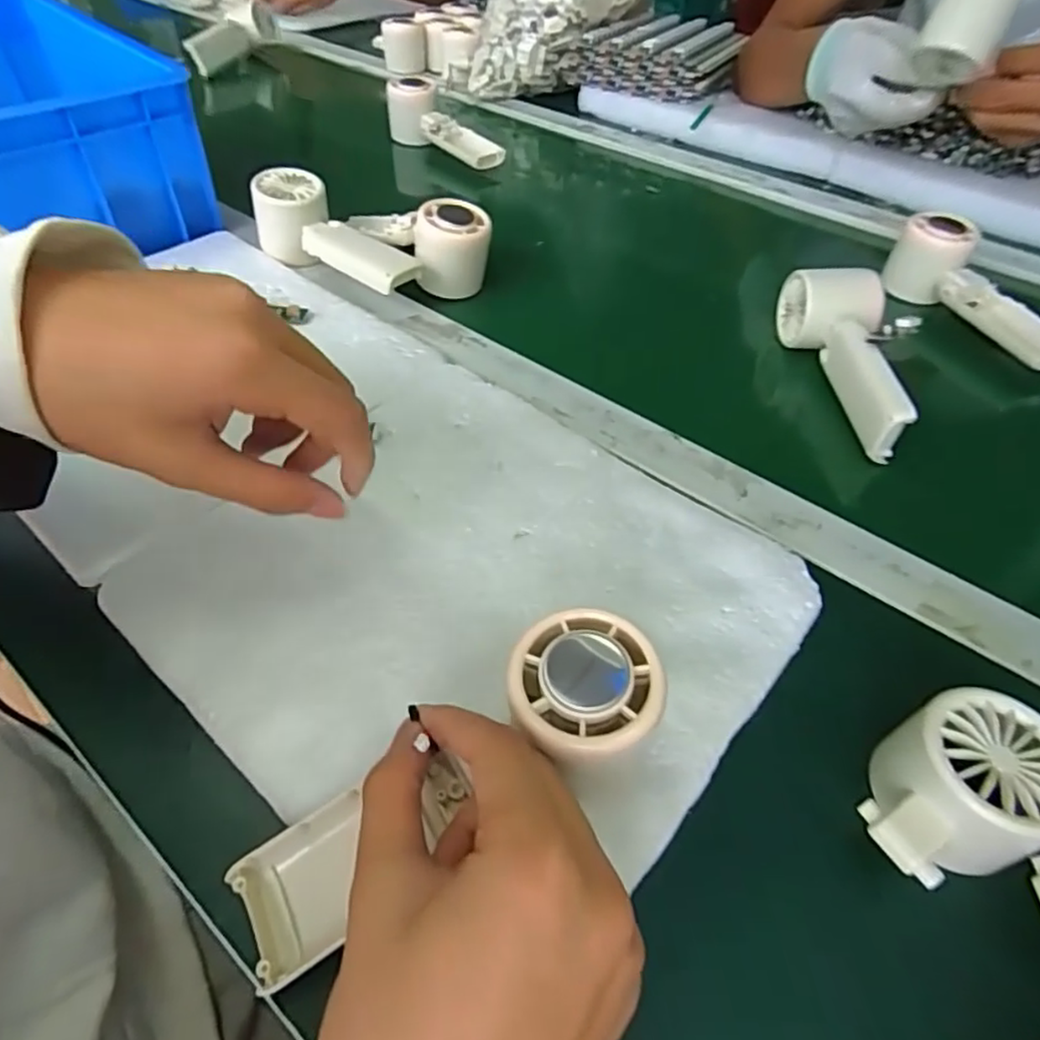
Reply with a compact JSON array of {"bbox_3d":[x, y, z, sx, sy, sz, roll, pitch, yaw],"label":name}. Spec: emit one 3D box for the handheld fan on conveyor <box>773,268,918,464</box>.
[{"bbox_3d":[0.215,-0.111,0.429,0.053,0.052,0.150,6,48,2],"label":"handheld fan on conveyor"}]

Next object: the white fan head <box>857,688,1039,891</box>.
[{"bbox_3d":[0.163,0.101,0.242,0.070,0.043,0.052,-11,49,-12],"label":"white fan head"}]

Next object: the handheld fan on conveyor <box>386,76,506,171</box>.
[{"bbox_3d":[-0.085,-0.431,0.696,0.047,0.048,0.153,-32,57,-26],"label":"handheld fan on conveyor"}]

